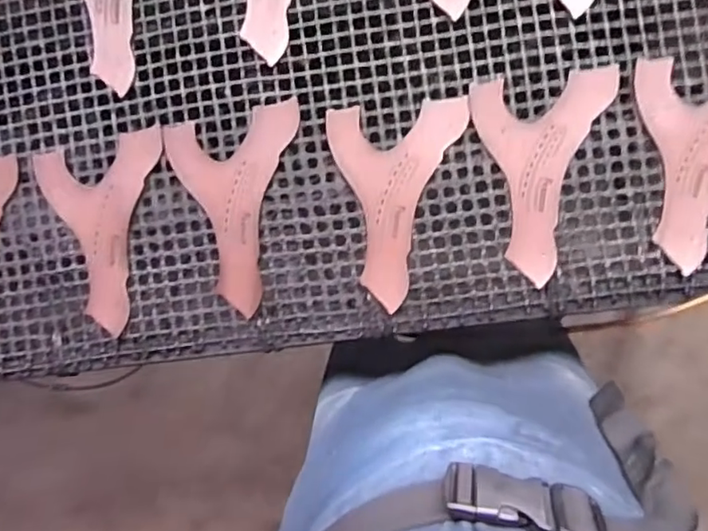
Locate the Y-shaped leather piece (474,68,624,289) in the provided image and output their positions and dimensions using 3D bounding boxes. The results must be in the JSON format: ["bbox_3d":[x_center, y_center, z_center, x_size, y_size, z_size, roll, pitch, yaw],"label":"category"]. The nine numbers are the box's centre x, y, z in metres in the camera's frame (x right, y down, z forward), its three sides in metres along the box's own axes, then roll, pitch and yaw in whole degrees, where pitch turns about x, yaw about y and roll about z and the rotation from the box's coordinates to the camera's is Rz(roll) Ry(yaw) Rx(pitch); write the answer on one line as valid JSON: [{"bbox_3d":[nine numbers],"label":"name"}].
[{"bbox_3d":[0.203,-0.093,0.605,0.141,0.006,0.211,-4,91,5],"label":"Y-shaped leather piece"}]

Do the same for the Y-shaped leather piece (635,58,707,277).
[{"bbox_3d":[0.360,-0.103,0.590,0.144,0.008,0.209,1,90,8],"label":"Y-shaped leather piece"}]

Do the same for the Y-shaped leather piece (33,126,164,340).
[{"bbox_3d":[-0.297,-0.047,0.656,0.137,0.006,0.222,9,92,5],"label":"Y-shaped leather piece"}]

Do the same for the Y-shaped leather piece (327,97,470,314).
[{"bbox_3d":[0.054,-0.065,0.620,0.141,0.005,0.208,-5,91,5],"label":"Y-shaped leather piece"}]

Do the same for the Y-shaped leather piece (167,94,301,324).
[{"bbox_3d":[-0.116,-0.060,0.633,0.144,0.008,0.210,-11,91,8],"label":"Y-shaped leather piece"}]

